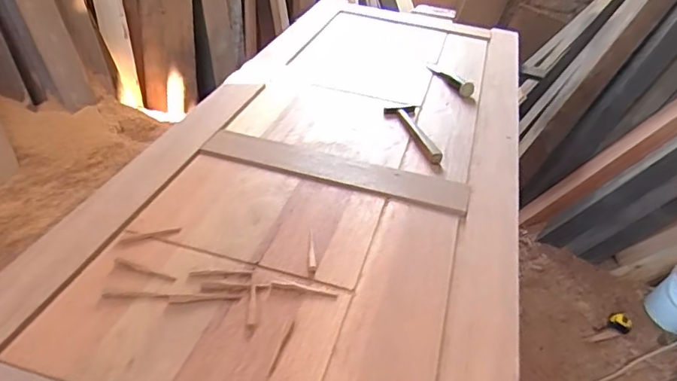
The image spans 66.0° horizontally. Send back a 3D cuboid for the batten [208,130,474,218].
[{"bbox_3d":[-0.005,-0.049,1.171,0.588,0.011,0.118,13,36,8],"label":"batten"}]

